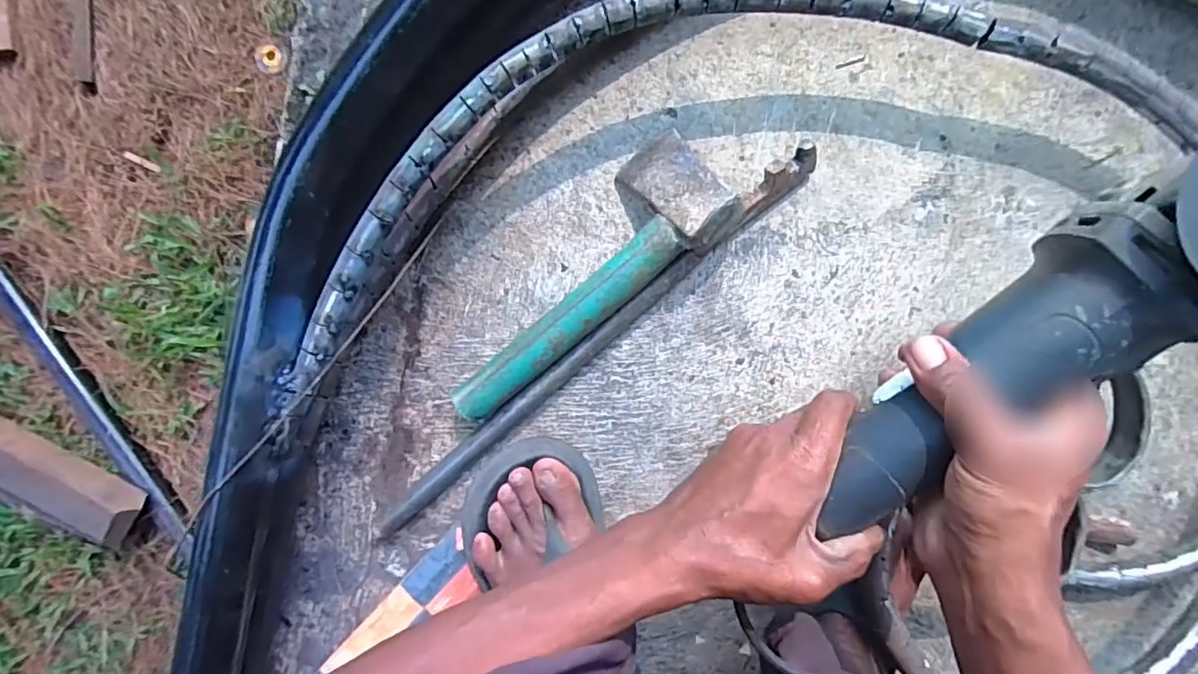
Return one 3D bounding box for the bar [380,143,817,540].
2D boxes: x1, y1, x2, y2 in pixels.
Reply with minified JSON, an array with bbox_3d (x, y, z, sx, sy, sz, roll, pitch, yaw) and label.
[{"bbox_3d":[-0.011,0.010,0.446,0.445,0.036,0.023,-41,91,5],"label":"bar"}]

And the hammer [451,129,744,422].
[{"bbox_3d":[-0.014,-0.040,0.430,0.256,0.057,0.084,-42,91,5],"label":"hammer"}]

